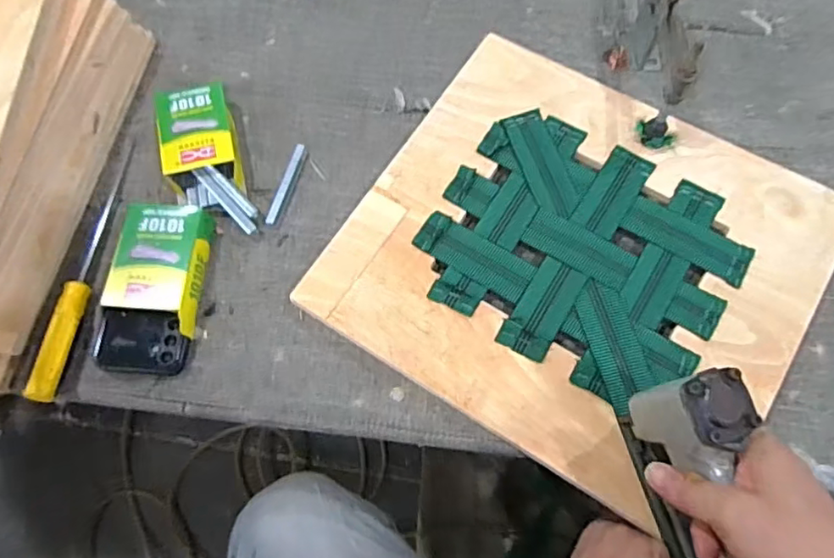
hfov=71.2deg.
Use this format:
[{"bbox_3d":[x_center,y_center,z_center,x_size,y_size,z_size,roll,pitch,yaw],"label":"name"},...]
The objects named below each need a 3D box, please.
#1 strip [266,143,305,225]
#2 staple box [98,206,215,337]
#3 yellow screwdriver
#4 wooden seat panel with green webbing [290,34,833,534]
[{"bbox_3d":[-0.141,-0.103,0.626,0.011,0.006,0.100,15,67,7],"label":"strip"},{"bbox_3d":[-0.252,-0.016,0.572,0.084,0.025,0.129,3,66,2],"label":"staple box"},{"bbox_3d":[-0.326,-0.025,0.578,0.020,0.025,0.291,3,66,2],"label":"yellow screwdriver"},{"bbox_3d":[0.162,-0.030,0.579,0.416,0.010,0.390,31,70,13],"label":"wooden seat panel with green webbing"}]

